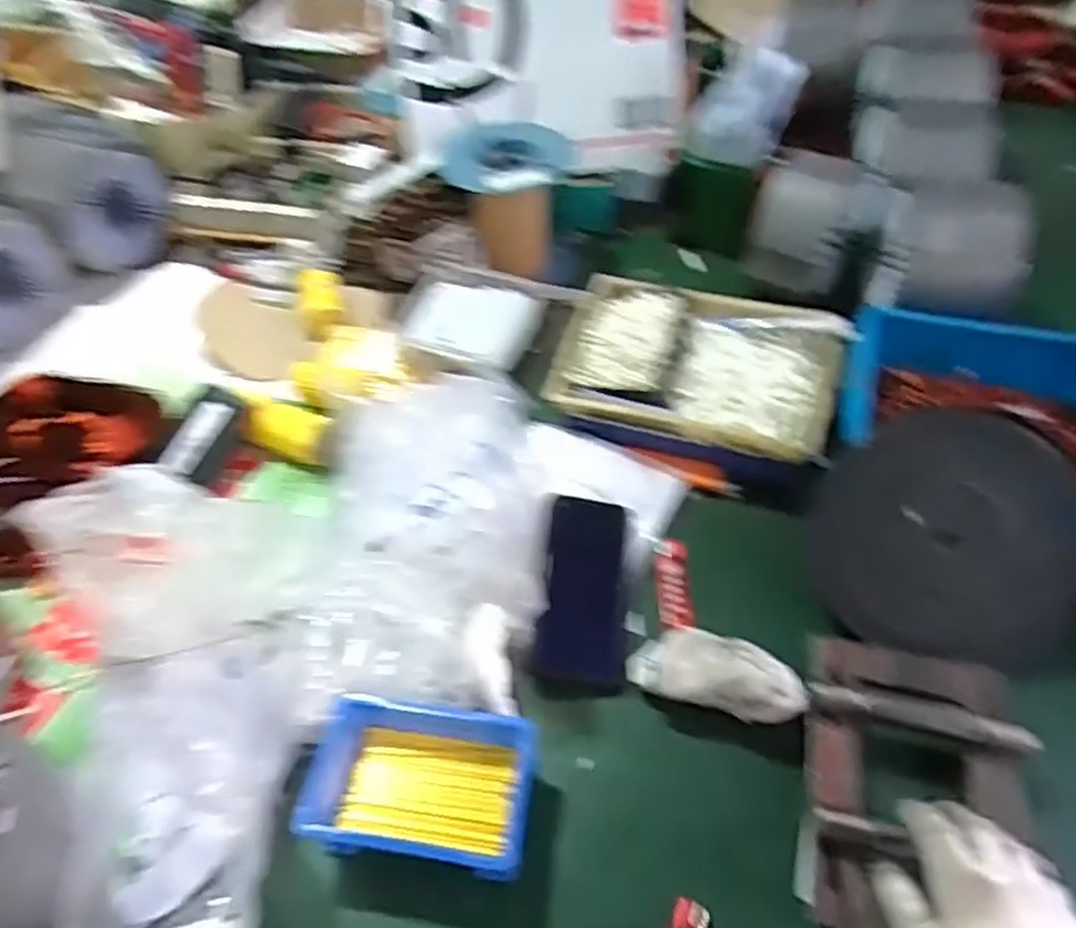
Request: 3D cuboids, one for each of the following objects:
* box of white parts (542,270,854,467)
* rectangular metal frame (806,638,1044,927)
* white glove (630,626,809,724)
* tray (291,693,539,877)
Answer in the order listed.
[{"bbox_3d":[0.154,-0.096,0.739,0.257,0.049,0.176,13,53,13],"label":"box of white parts"},{"bbox_3d":[0.265,0.219,0.530,0.153,0.050,0.199,6,52,7],"label":"rectangular metal frame"},{"bbox_3d":[0.133,0.159,0.572,0.129,0.051,0.058,8,51,28],"label":"white glove"},{"bbox_3d":[-0.078,0.223,0.537,0.153,0.050,0.106,6,52,7],"label":"tray"}]

